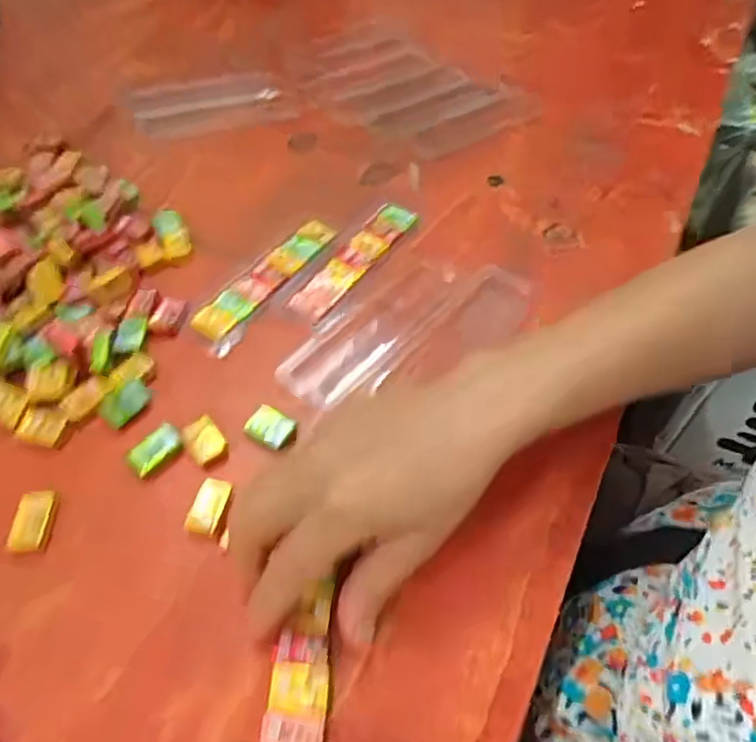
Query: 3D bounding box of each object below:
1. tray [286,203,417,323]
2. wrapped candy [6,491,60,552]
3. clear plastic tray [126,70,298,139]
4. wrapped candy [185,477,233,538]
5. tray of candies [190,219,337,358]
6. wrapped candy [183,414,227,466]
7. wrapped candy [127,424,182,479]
[{"bbox_3d":[-0.017,-0.080,0.410,0.026,0.009,0.116,30,60,21],"label":"tray"},{"bbox_3d":[-0.176,0.076,0.303,0.016,0.007,0.031,-3,54,-1],"label":"wrapped candy"},{"bbox_3d":[-0.149,-0.237,0.524,0.133,0.011,0.088,-15,55,-10],"label":"clear plastic tray"},{"bbox_3d":[-0.087,0.070,0.305,0.016,0.005,0.030,12,55,10],"label":"wrapped candy"},{"bbox_3d":[-0.076,-0.062,0.398,0.034,0.008,0.125,26,59,19],"label":"tray of candies"},{"bbox_3d":[-0.097,0.038,0.330,0.020,0.004,0.027,-32,60,-20],"label":"wrapped candy"},{"bbox_3d":[-0.122,0.042,0.326,0.017,0.004,0.030,37,63,25],"label":"wrapped candy"}]

